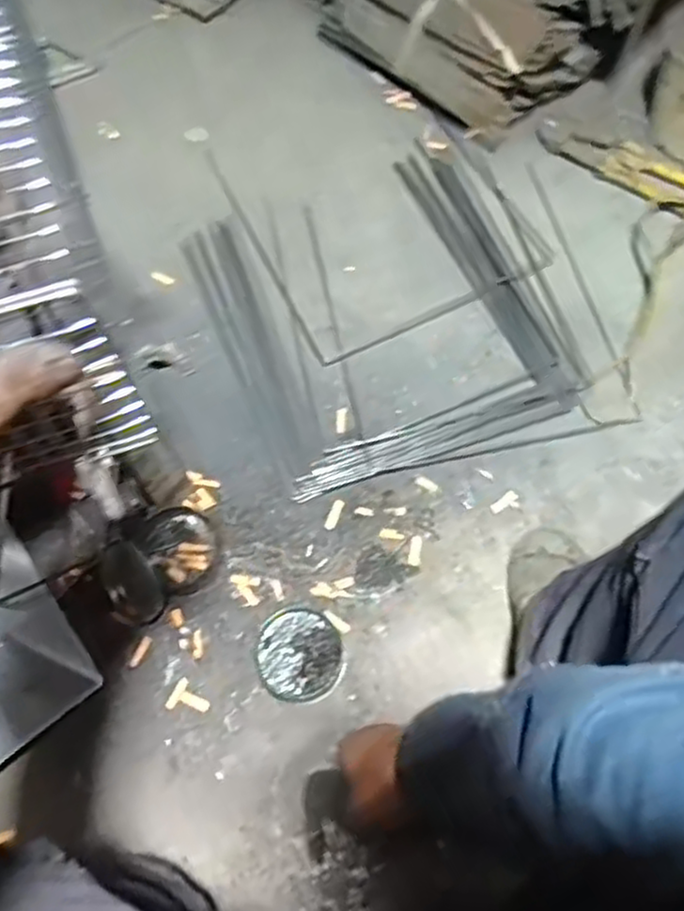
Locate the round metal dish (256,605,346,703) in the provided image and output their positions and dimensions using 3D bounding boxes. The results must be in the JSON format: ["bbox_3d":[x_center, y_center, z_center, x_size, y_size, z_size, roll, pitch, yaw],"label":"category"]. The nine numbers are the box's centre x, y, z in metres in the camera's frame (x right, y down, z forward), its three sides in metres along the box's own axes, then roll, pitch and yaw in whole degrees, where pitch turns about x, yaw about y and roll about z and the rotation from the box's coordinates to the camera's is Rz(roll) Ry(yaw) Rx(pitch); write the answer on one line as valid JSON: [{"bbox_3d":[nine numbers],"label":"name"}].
[{"bbox_3d":[-0.046,0.221,0.808,0.092,0.038,0.099,-1,66,1],"label":"round metal dish"}]

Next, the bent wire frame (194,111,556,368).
[{"bbox_3d":[0.048,-0.362,1.060,0.366,0.016,0.406,-26,72,-6],"label":"bent wire frame"}]

